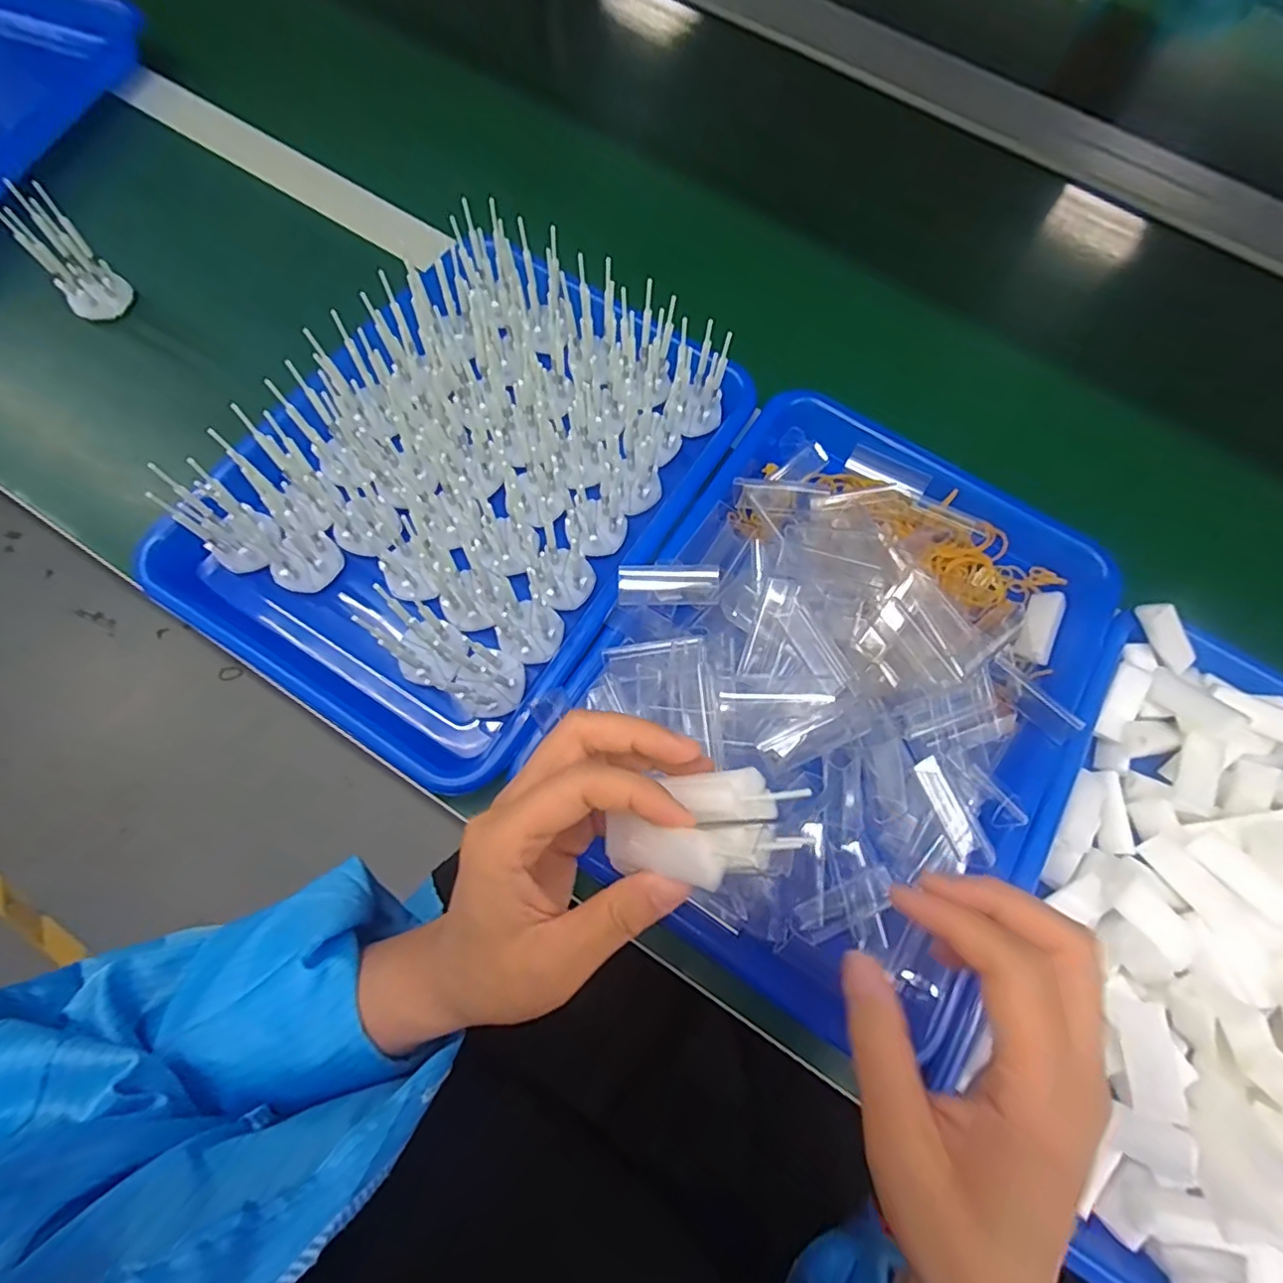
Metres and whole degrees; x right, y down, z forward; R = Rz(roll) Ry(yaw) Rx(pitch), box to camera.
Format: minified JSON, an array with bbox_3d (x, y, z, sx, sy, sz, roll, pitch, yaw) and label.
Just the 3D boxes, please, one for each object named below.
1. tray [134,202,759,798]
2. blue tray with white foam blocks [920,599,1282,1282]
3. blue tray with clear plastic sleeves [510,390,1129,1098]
[{"bbox_3d":[-0.105,-0.108,0.370,0.244,0.101,0.337,32,73,8],"label":"tray"},{"bbox_3d":[0.315,0.164,0.296,0.235,0.066,0.325,32,73,8],"label":"blue tray with white foam blocks"},{"bbox_3d":[0.117,0.012,0.335,0.254,0.055,0.332,30,72,7],"label":"blue tray with clear plastic sleeves"}]

